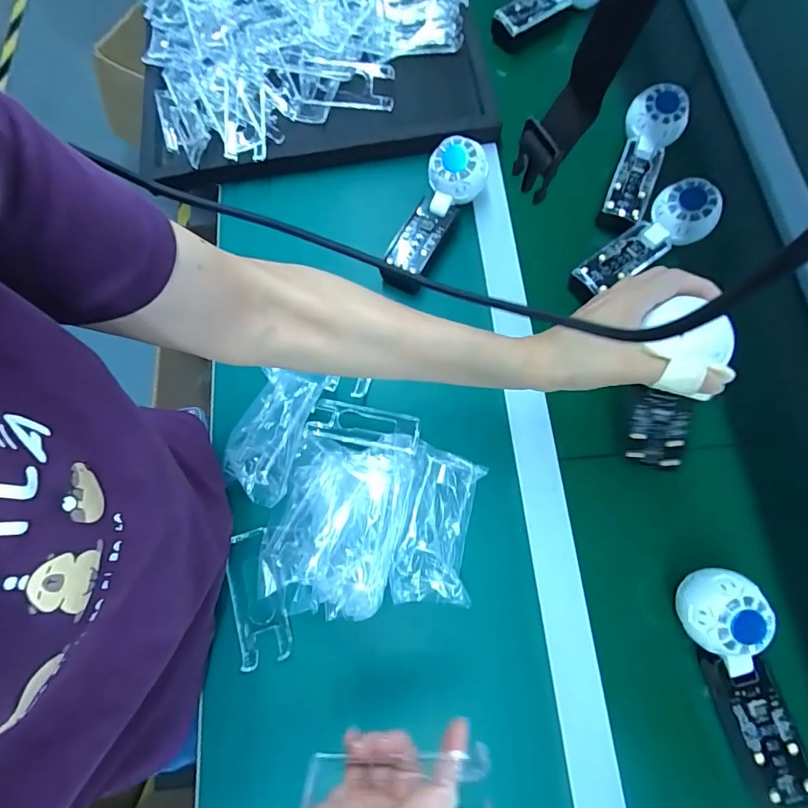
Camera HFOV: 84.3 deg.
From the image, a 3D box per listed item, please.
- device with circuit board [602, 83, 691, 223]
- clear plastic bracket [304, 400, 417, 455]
[{"bbox_3d":[0.266,-0.275,0.496,0.060,0.025,0.151,20,87,8],"label":"device with circuit board"},{"bbox_3d":[-0.039,0.021,0.430,0.106,0.018,0.040,9,72,5],"label":"clear plastic bracket"}]

